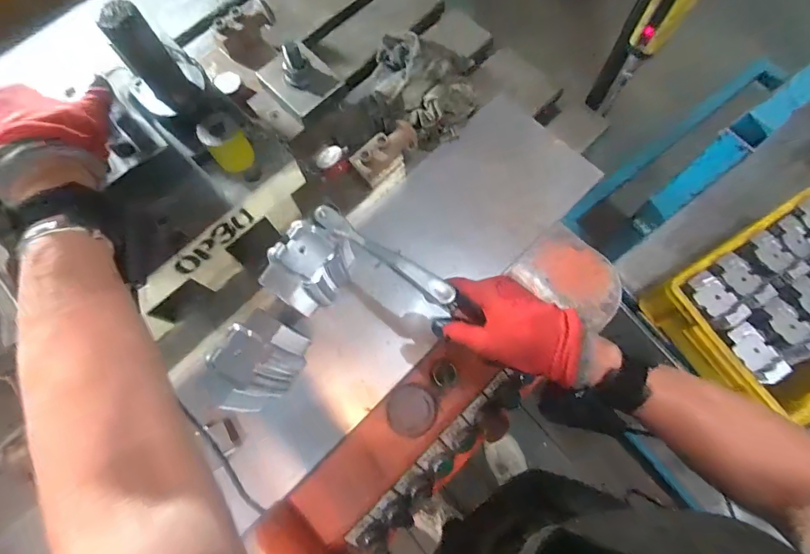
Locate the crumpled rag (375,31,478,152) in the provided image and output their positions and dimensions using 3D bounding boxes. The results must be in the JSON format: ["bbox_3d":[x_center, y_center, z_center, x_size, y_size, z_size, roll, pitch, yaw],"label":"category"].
[{"bbox_3d":[0.029,-0.279,0.628,0.148,0.065,0.176,-3,72,1],"label":"crumpled rag"}]

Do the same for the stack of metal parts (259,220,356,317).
[{"bbox_3d":[-0.106,-0.001,0.504,0.059,0.133,0.089,34,77,12],"label":"stack of metal parts"}]

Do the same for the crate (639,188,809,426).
[{"bbox_3d":[0.643,0.047,0.736,0.342,0.137,0.264,-32,74,-7],"label":"crate"}]

